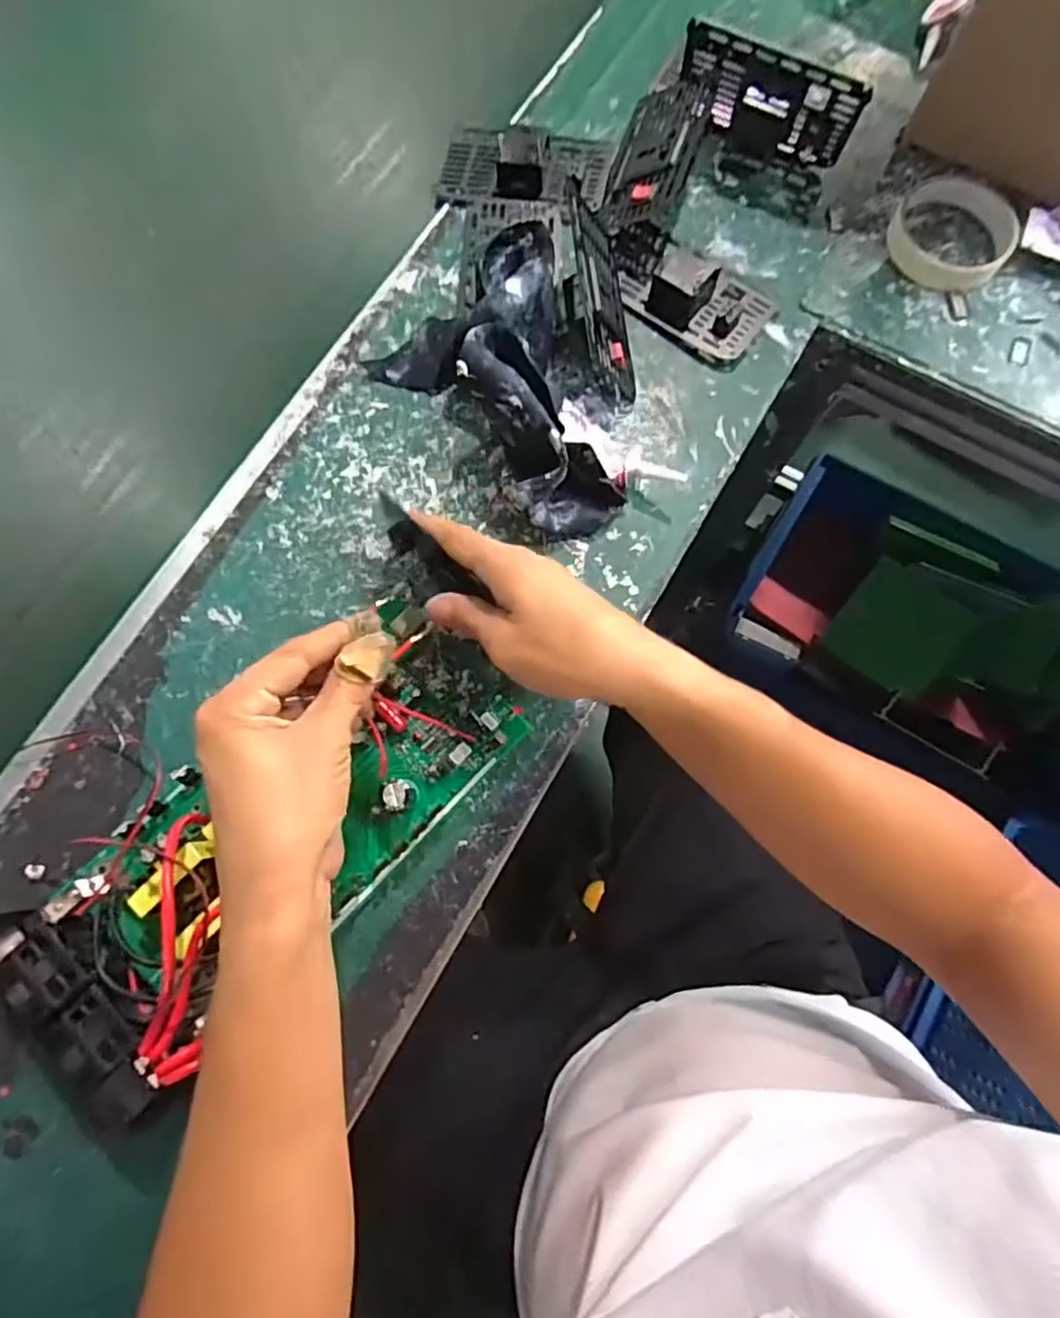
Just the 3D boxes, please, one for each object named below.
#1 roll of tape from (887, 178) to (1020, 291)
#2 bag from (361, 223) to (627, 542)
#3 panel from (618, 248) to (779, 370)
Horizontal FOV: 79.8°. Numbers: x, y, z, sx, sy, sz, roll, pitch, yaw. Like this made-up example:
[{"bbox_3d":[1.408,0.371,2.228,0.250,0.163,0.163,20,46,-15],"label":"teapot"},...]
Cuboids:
[{"bbox_3d":[0.309,-0.312,0.464,0.085,0.018,0.085,0,77,0],"label":"roll of tape"},{"bbox_3d":[0.002,-0.185,0.410,0.136,0.073,0.197,-41,80,-9],"label":"bag"},{"bbox_3d":[0.121,-0.263,0.451,0.101,0.030,0.069,37,80,8],"label":"panel"}]

